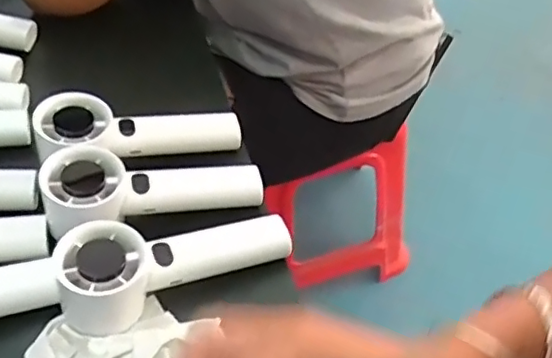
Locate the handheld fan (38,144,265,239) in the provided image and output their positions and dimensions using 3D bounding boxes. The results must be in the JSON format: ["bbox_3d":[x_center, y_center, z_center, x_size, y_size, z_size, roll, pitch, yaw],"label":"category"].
[{"bbox_3d":[-0.089,0.009,0.437,0.160,0.035,0.057,0,50,-19],"label":"handheld fan"}]

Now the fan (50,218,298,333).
[{"bbox_3d":[-0.067,0.058,0.402,0.157,0.053,0.057,-11,51,-23],"label":"fan"}]

